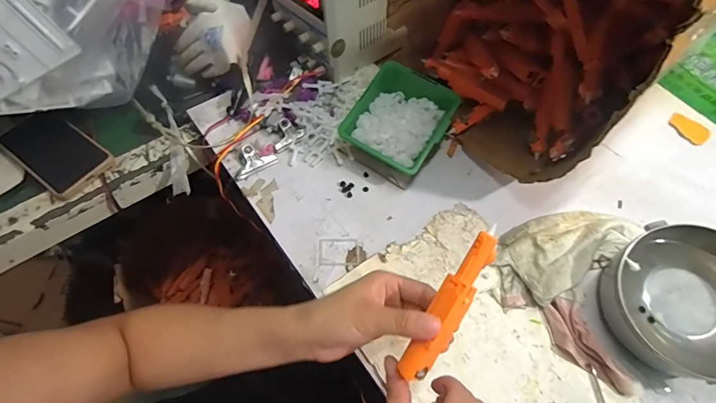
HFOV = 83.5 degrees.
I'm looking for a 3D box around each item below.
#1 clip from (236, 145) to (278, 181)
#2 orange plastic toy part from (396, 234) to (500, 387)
[{"bbox_3d":[-0.133,-0.054,0.506,0.055,0.020,0.032,-29,64,-17],"label":"clip"},{"bbox_3d":[0.068,0.078,0.296,0.025,0.014,0.118,29,91,15],"label":"orange plastic toy part"}]

